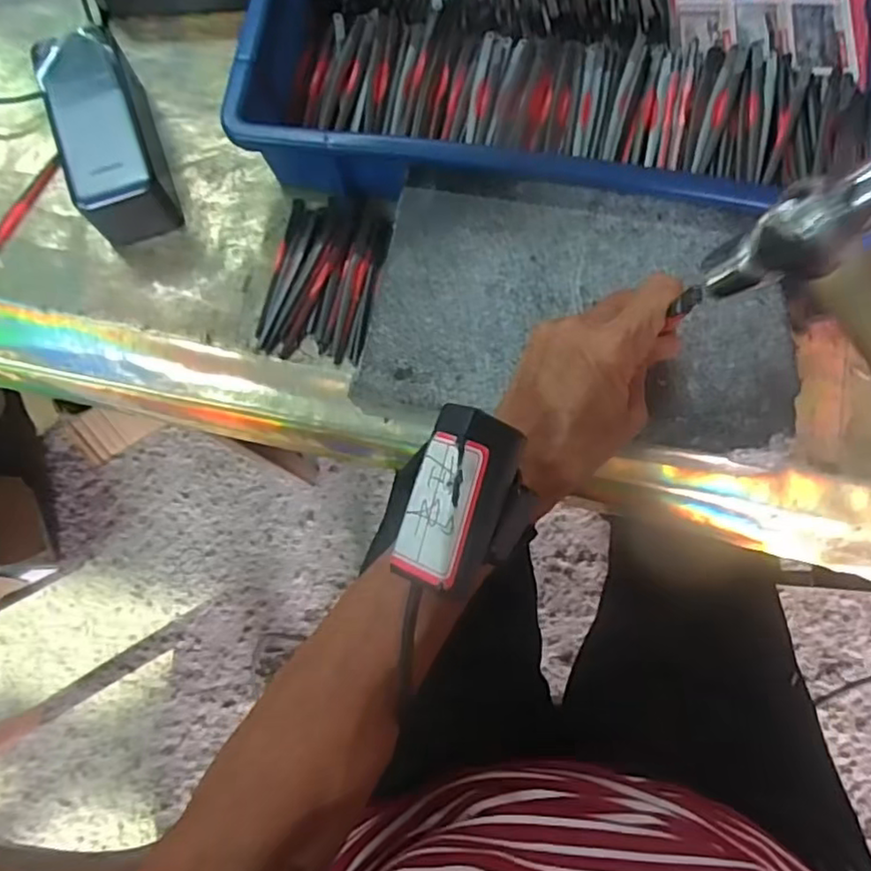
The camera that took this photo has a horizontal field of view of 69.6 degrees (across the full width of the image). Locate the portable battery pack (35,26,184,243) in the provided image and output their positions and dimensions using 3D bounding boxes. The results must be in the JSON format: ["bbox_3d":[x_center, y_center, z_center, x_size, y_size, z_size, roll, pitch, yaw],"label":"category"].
[{"bbox_3d":[-0.218,-0.198,0.423,0.054,0.050,0.132,-18,83,0],"label":"portable battery pack"}]

